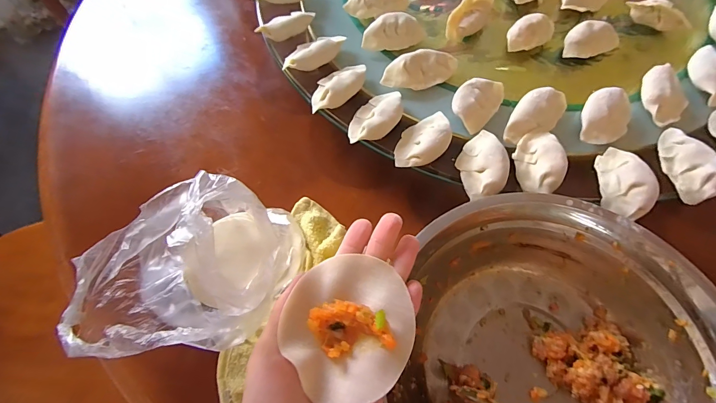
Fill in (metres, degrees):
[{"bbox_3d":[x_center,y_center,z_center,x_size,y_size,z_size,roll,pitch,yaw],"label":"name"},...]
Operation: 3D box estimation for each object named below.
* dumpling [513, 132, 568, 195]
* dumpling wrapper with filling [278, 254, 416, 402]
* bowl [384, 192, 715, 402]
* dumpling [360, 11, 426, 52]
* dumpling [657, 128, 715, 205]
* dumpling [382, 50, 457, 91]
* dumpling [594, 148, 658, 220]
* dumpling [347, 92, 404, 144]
[{"bbox_3d":[0.159,-0.038,0.304,0.036,0.021,0.063,5,63,3],"label":"dumpling"},{"bbox_3d":[-0.005,0.071,0.197,0.069,0.015,0.076,18,64,10],"label":"dumpling wrapper with filling"},{"bbox_3d":[0.146,0.121,0.252,0.214,0.071,0.230,0,63,1],"label":"bowl"},{"bbox_3d":[0.039,-0.184,0.382,0.066,0.029,0.029,-4,63,-1],"label":"dumpling"},{"bbox_3d":[0.289,-0.035,0.305,0.034,0.020,0.069,-10,63,-5],"label":"dumpling"},{"bbox_3d":[0.065,-0.136,0.357,0.080,0.020,0.031,-14,63,-7],"label":"dumpling"},{"bbox_3d":[0.228,-0.019,0.295,0.033,0.022,0.065,6,63,4],"label":"dumpling"},{"bbox_3d":[0.018,-0.083,0.328,0.039,0.017,0.067,29,67,15],"label":"dumpling"}]

